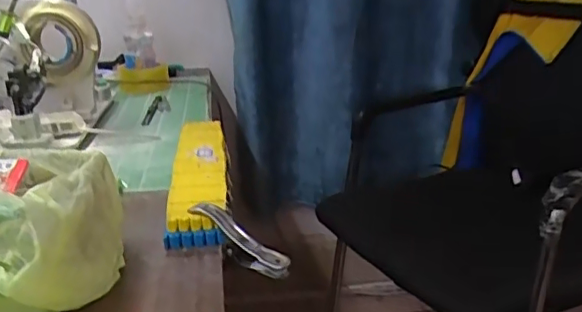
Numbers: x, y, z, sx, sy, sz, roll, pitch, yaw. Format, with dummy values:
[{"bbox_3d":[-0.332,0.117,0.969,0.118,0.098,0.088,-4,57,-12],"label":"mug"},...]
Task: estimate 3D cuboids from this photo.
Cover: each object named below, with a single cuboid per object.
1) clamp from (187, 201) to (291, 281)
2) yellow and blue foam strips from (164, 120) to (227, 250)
[{"bbox_3d":[-0.049,0.082,0.544,0.115,0.032,0.020,36,33,22],"label":"clamp"},{"bbox_3d":[-0.112,0.016,0.699,0.060,0.030,0.336,-2,19,-7],"label":"yellow and blue foam strips"}]

